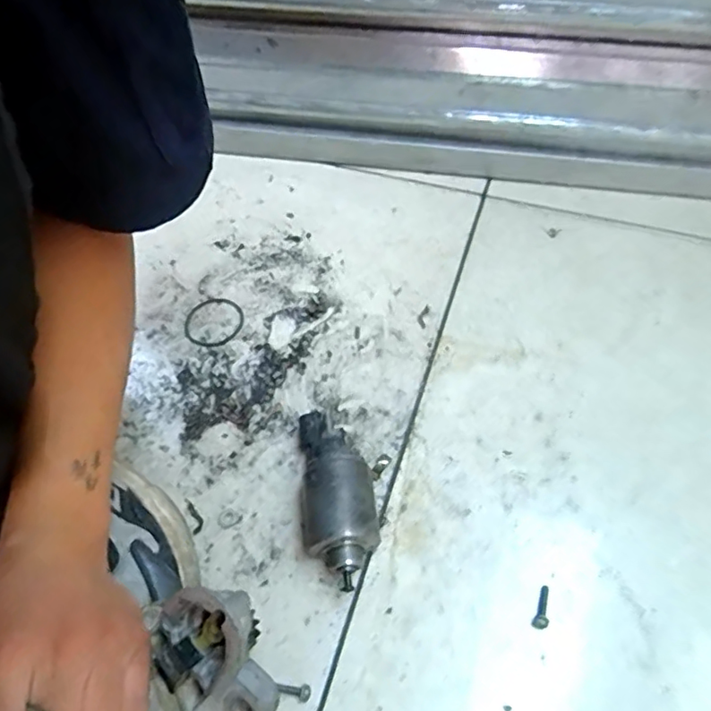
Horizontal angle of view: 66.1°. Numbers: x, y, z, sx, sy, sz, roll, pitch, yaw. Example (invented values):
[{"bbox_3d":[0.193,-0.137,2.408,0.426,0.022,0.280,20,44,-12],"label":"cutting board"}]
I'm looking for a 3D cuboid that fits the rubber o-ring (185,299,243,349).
[{"bbox_3d":[-0.140,-0.033,0.537,0.058,0.004,0.059,-1,56,1],"label":"rubber o-ring"}]

